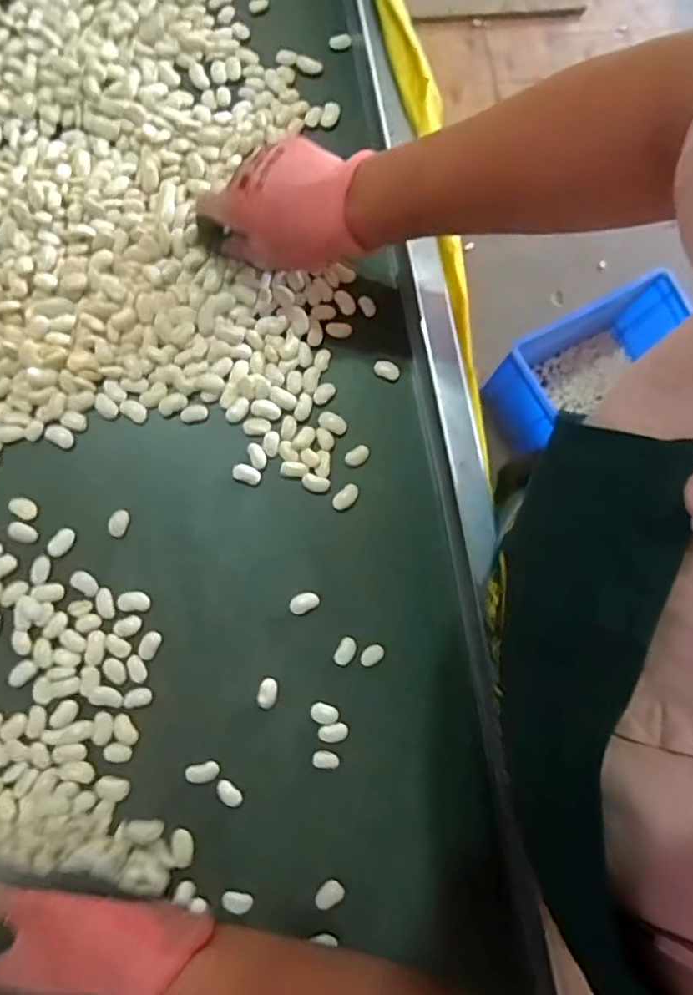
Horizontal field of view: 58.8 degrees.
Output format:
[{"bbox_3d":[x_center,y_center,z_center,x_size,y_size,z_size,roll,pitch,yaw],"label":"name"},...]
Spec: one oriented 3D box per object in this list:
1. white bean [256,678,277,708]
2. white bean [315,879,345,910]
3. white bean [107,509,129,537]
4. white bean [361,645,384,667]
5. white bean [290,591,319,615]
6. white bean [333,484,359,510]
[{"bbox_3d":[-0.058,0.143,0.451,0.014,0.009,0.020,17,73,4],"label":"white bean"},{"bbox_3d":[-0.012,0.277,0.427,0.020,0.004,0.013,-34,76,-11],"label":"white bean"},{"bbox_3d":[-0.173,0.019,0.465,0.014,0.004,0.020,19,73,5],"label":"white bean"},{"bbox_3d":[0.019,0.118,0.461,0.019,0.004,0.012,-42,78,-13],"label":"white bean"},{"bbox_3d":[-0.032,0.079,0.466,0.023,0.004,0.014,-25,75,-9],"label":"white bean"},{"bbox_3d":[0.000,0.000,0.483,0.024,0.004,0.014,-43,78,-13],"label":"white bean"}]

